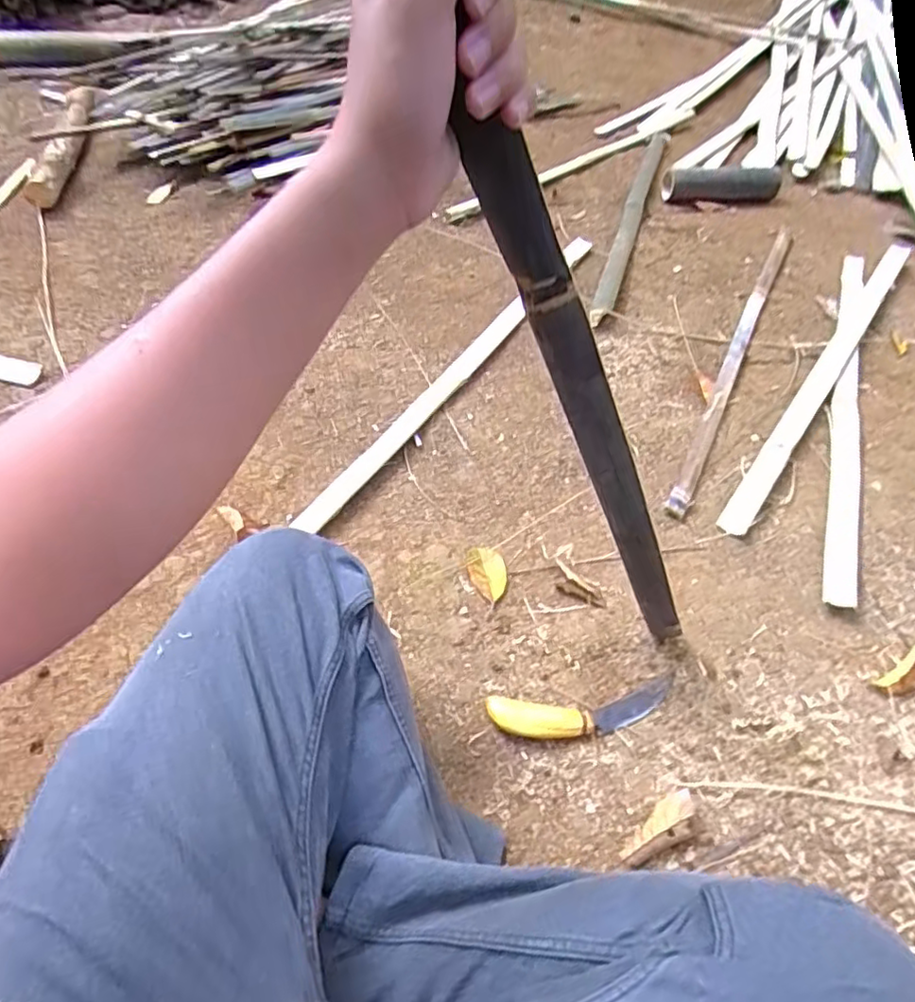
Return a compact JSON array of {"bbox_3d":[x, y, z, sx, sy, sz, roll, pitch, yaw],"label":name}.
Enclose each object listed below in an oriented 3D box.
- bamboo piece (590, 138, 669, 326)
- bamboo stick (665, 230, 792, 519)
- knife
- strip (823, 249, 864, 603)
[{"bbox_3d":[0.383,-0.635,1.396,0.044,0.020,0.904,16,52,11],"label":"bamboo piece"},{"bbox_3d":[0.488,-0.277,1.105,0.031,0.020,0.861,23,54,16],"label":"bamboo stick"},{"bbox_3d":[0.137,0.223,0.691,0.205,0.023,0.050,-5,51,-6],"label":"knife"},{"bbox_3d":[0.627,-0.182,1.032,0.042,0.019,0.876,19,53,13],"label":"strip"}]

